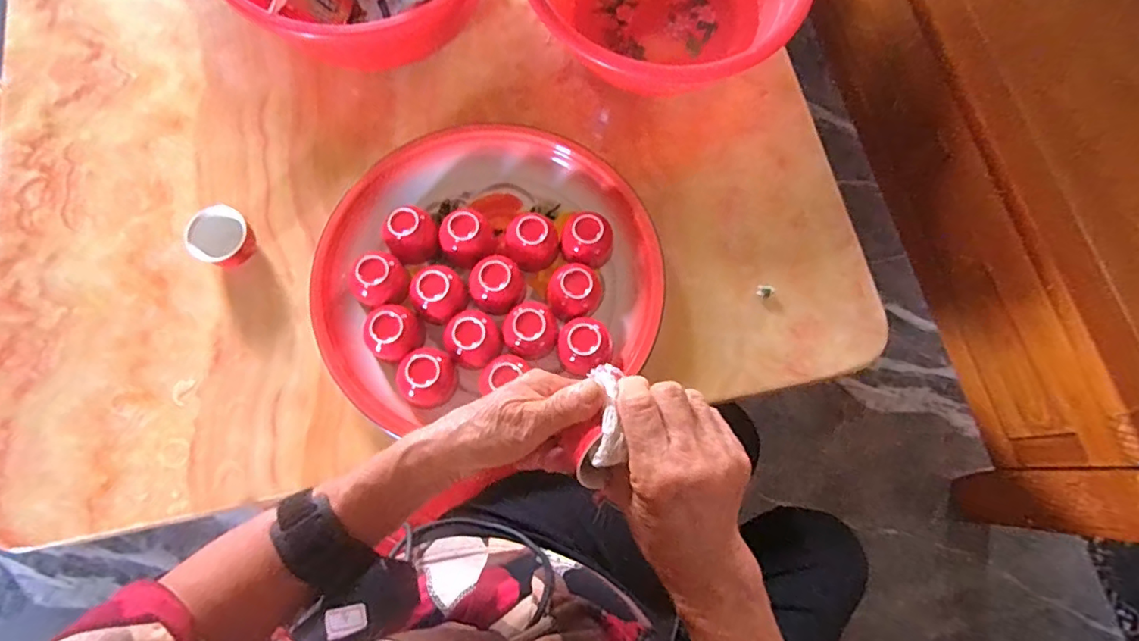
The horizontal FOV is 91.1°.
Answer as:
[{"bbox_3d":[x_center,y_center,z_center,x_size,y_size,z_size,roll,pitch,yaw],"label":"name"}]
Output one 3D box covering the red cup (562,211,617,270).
[{"bbox_3d":[0.020,-0.081,0.562,0.052,0.036,0.048,0,74,-1],"label":"red cup"}]

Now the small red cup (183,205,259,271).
[{"bbox_3d":[-0.339,-0.080,0.550,0.050,0.039,0.054,0,74,-1],"label":"small red cup"}]

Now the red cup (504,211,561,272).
[{"bbox_3d":[-0.039,-0.077,0.563,0.050,0.045,0.051,0,74,-1],"label":"red cup"}]

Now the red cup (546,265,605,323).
[{"bbox_3d":[0.005,-0.029,0.549,0.057,0.038,0.052,0,74,-1],"label":"red cup"}]

